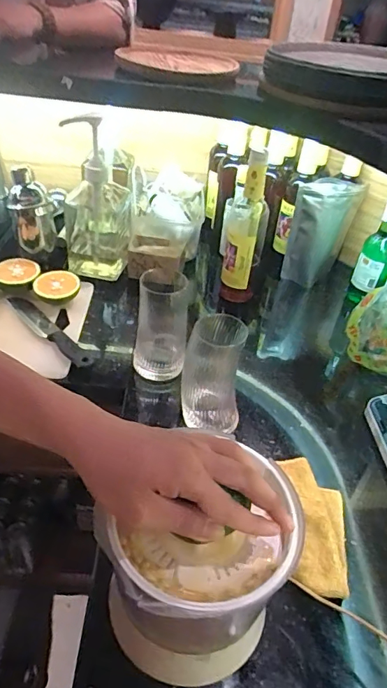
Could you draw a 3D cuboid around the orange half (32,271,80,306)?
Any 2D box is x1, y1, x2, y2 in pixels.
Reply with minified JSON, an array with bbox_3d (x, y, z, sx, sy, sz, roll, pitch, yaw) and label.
[{"bbox_3d":[-0.237,-0.095,0.805,0.077,0.033,0.072,-10,43,-19],"label":"orange half"}]

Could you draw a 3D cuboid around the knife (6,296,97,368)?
[{"bbox_3d":[-0.230,-0.022,0.738,0.217,0.015,0.039,34,47,28],"label":"knife"}]

